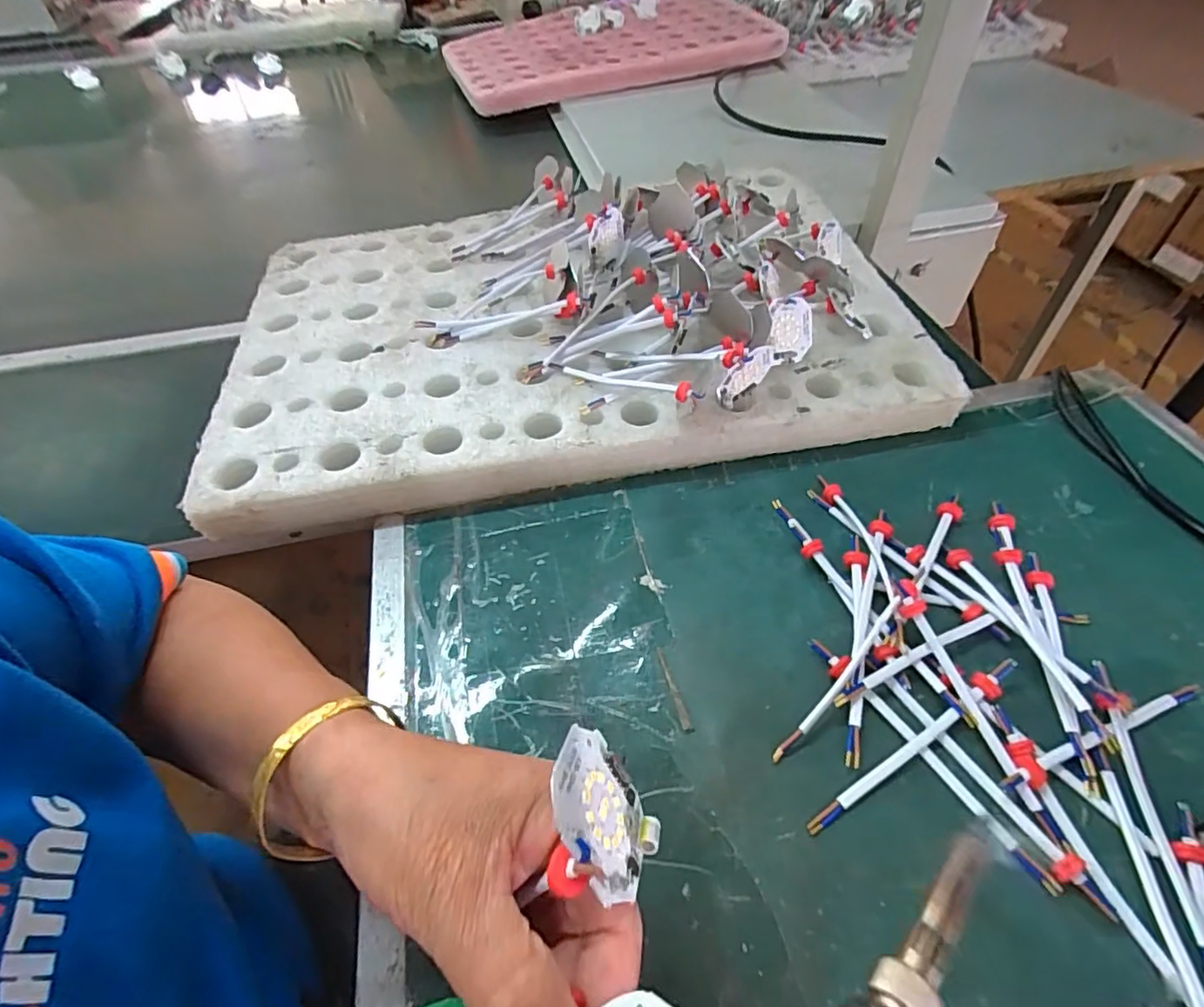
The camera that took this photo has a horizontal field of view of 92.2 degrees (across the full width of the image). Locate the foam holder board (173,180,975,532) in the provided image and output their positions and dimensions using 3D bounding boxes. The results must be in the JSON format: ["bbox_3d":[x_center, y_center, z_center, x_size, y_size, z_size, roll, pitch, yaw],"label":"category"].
[{"bbox_3d":[-0.034,-0.160,0.508,0.553,0.042,0.352,-9,52,-4],"label":"foam holder board"}]

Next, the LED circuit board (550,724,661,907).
[{"bbox_3d":[0.002,0.100,0.182,0.004,0.053,0.043,-29,12,18],"label":"LED circuit board"}]

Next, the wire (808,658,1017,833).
[{"bbox_3d":[0.139,0.129,0.282,0.098,0.005,0.006,-25,53,-19],"label":"wire"}]

